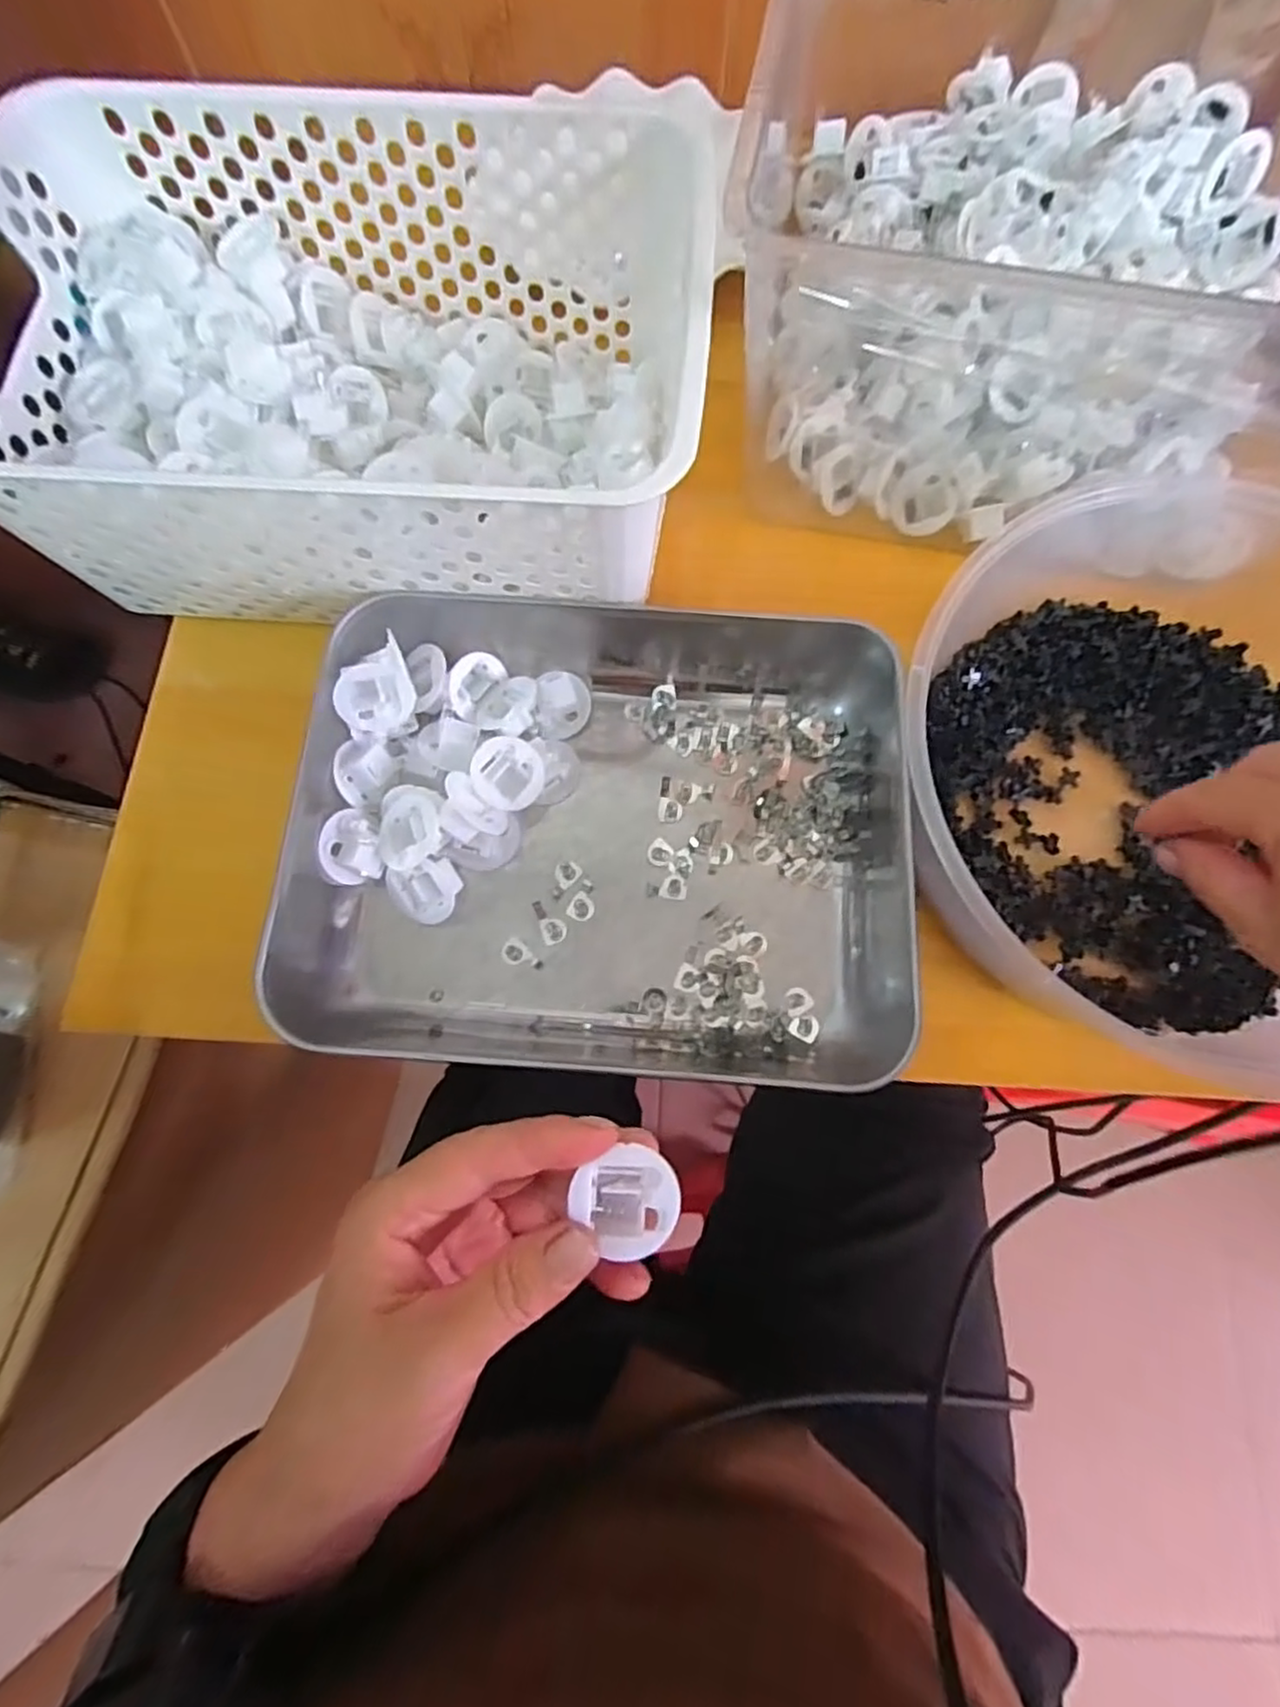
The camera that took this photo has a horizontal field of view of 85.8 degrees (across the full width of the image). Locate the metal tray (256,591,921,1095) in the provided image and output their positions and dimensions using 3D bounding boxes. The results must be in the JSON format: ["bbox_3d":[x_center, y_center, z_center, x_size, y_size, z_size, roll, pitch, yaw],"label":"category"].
[{"bbox_3d":[-0.013,-0.021,0.308,0.257,0.049,0.223,4,74,1],"label":"metal tray"}]

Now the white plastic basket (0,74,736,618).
[{"bbox_3d":[-0.127,-0.213,0.320,0.303,0.111,0.203,3,74,0],"label":"white plastic basket"}]

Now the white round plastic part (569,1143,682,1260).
[{"bbox_3d":[-0.003,0.106,0.210,0.030,0.010,0.029,0,74,0],"label":"white round plastic part"}]

